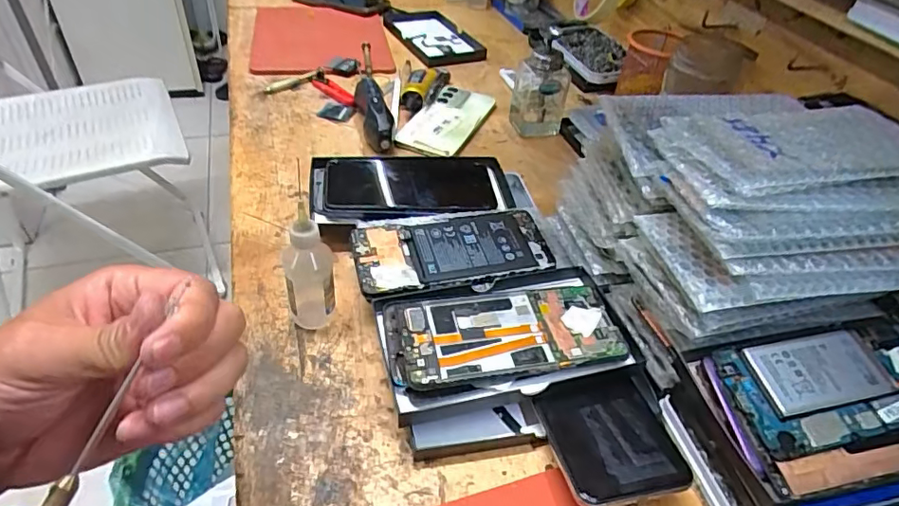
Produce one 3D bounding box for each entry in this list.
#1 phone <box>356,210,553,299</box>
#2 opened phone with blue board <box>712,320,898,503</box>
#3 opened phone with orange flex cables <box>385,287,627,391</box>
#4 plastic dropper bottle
[{"bbox_3d":[0.006,-0.003,0.448,0.166,0.010,0.076,-9,45,-15],"label":"phone"},{"bbox_3d":[0.254,0.092,0.329,0.162,0.008,0.092,-6,58,-11],"label":"opened phone with blue board"},{"bbox_3d":[0.040,0.056,0.382,0.159,0.010,0.074,-6,46,-10],"label":"opened phone with orange flex cables"},{"bbox_3d":[-0.103,0.005,0.378,0.032,0.123,0.030,-13,46,-19],"label":"plastic dropper bottle"}]

